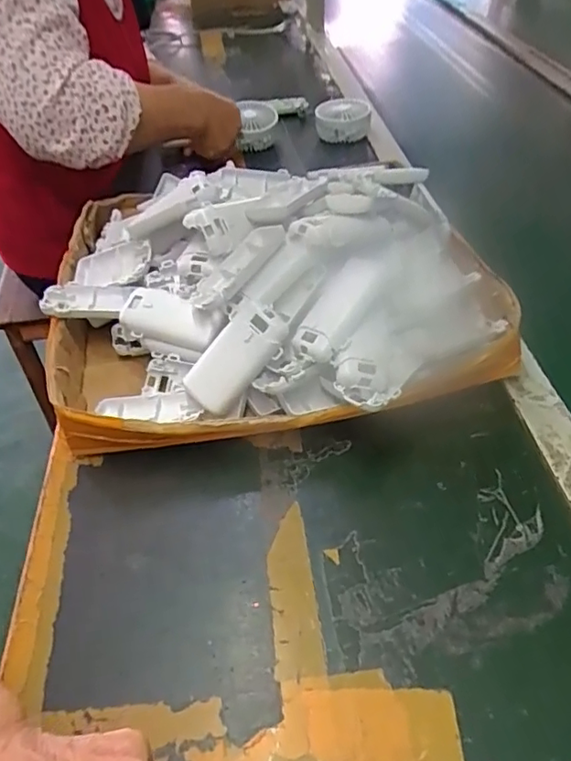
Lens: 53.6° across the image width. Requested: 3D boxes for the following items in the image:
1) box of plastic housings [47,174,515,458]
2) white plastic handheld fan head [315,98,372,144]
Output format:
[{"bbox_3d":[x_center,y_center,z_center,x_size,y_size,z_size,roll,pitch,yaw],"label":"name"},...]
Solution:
[{"bbox_3d":[-0.021,-0.103,0.544,0.393,0.128,0.377,-11,45,-7],"label":"box of plastic housings"},{"bbox_3d":[0.094,-0.428,0.924,0.088,0.047,0.081,3,45,7],"label":"white plastic handheld fan head"}]

